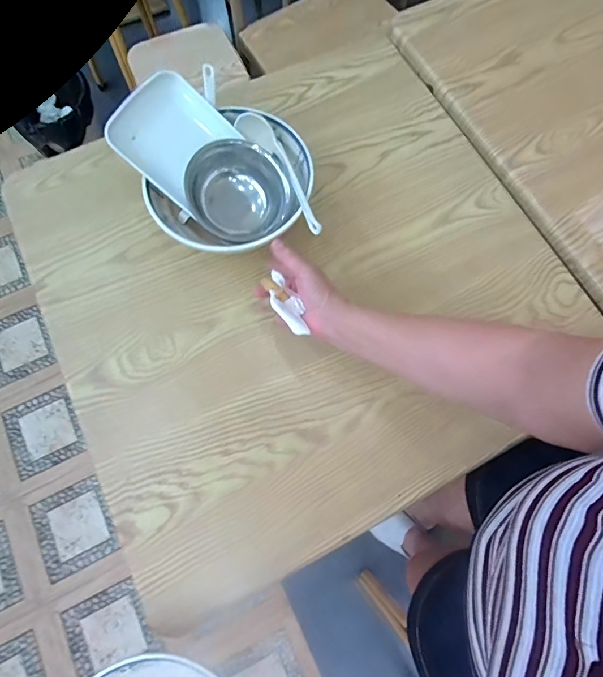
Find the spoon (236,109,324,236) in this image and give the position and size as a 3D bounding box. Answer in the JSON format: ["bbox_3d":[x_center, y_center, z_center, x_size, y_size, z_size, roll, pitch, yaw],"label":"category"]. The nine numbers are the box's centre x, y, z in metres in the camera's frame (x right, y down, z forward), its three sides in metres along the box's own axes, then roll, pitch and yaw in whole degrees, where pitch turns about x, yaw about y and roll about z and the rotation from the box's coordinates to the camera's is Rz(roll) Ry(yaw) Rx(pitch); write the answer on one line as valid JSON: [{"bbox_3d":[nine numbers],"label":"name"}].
[{"bbox_3d":[-0.021,-0.213,0.520,0.039,0.029,0.205,-30,75,-9],"label":"spoon"}]

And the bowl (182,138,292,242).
[{"bbox_3d":[-0.087,-0.183,0.524,0.121,0.060,0.118,-47,118,-14],"label":"bowl"}]

